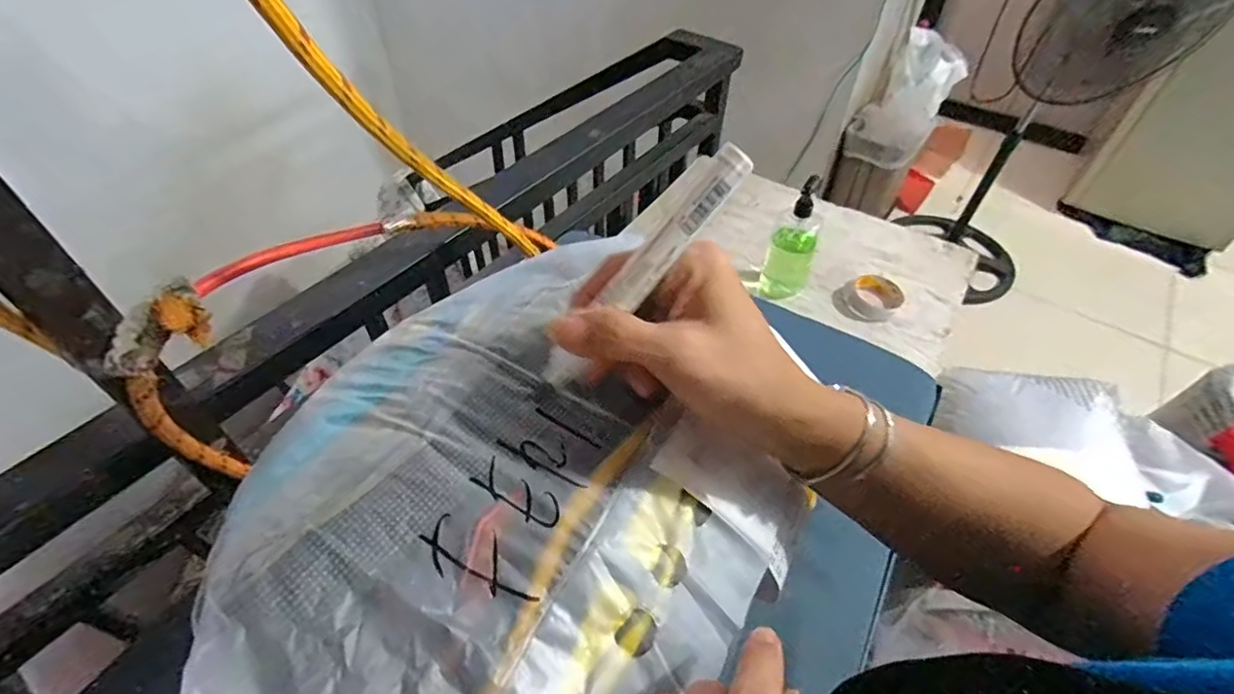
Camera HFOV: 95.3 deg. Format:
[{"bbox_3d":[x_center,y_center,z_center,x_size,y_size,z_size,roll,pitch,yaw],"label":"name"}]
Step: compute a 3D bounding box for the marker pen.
[{"bbox_3d":[0.010,-0.031,0.238,0.124,0.012,0.011,-49,55,15],"label":"marker pen"}]

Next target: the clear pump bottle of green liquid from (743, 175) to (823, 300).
[{"bbox_3d":[0.276,-0.166,0.888,0.078,0.198,0.061,21,51,16],"label":"clear pump bottle of green liquid"}]

